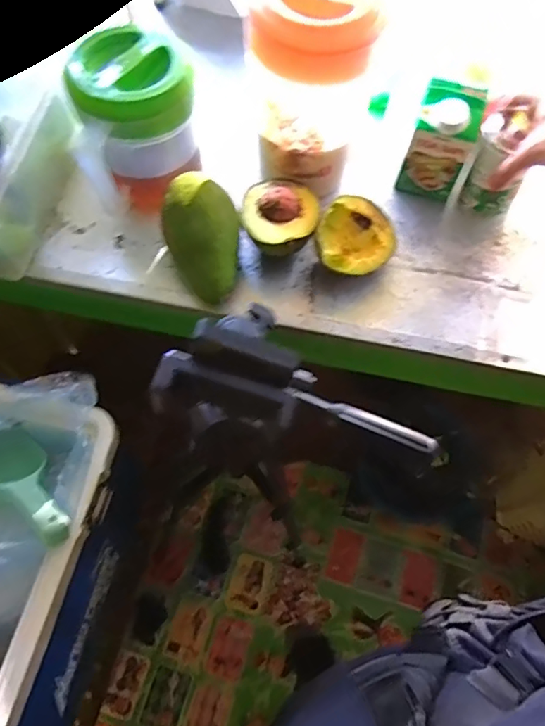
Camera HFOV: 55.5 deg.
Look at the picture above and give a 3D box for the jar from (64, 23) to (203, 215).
[{"bbox_3d":[-0.150,-0.274,0.592,0.119,0.154,0.114,1,67,-2],"label":"jar"}]

